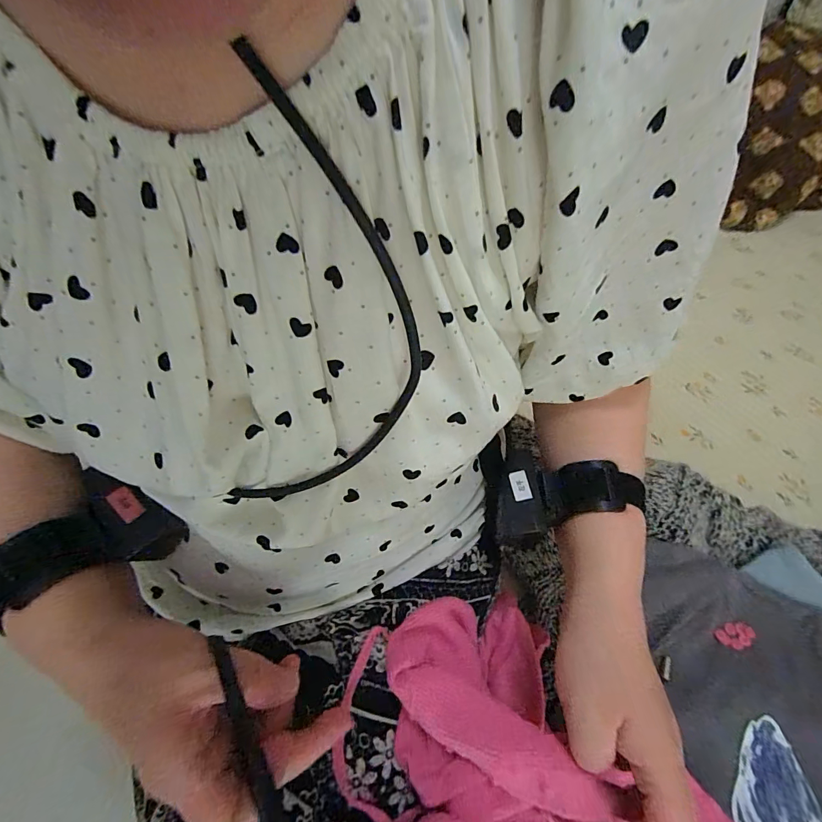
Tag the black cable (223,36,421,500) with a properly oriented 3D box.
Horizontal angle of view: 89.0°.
[{"bbox_3d":[-0.040,-0.025,0.186,0.079,0.201,0.040,25,36,18],"label":"black cable"}]

